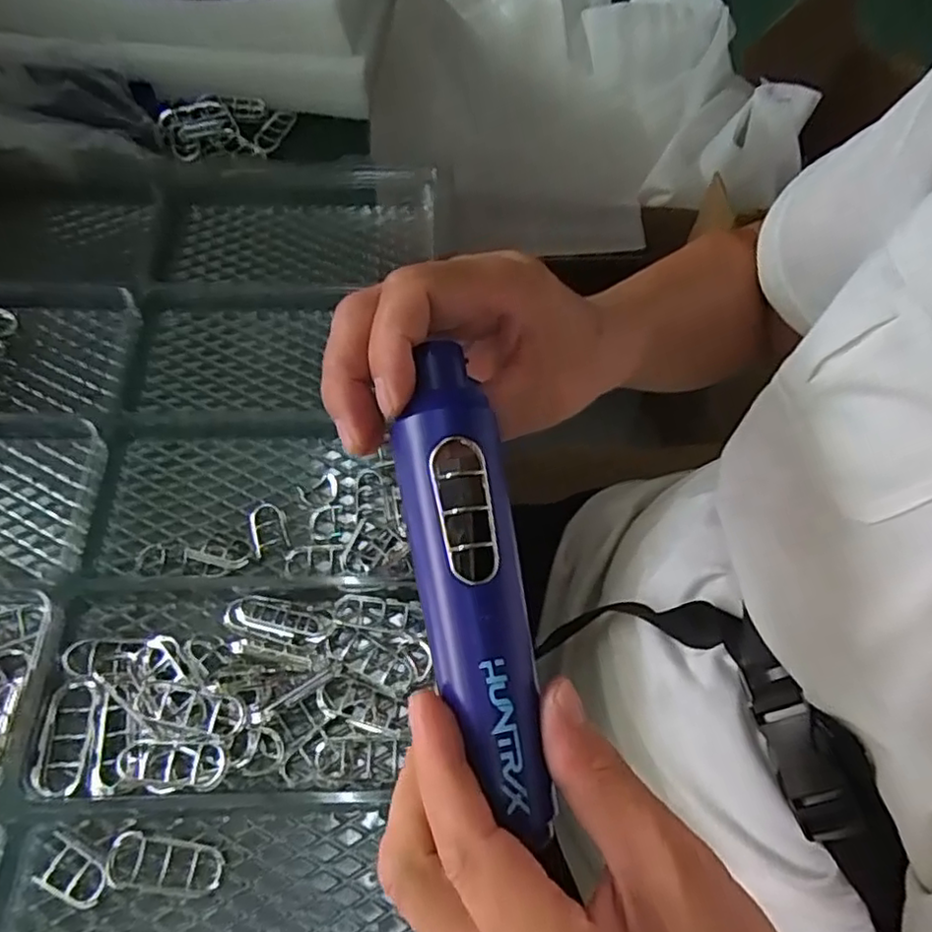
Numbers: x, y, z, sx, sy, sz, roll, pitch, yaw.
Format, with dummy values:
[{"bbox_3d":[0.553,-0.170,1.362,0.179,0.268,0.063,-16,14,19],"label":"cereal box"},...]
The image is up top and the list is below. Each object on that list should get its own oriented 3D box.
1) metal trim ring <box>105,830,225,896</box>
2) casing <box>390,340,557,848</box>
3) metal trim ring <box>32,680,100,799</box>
[{"bbox_3d":[-0.139,0.183,0.303,0.052,0.009,0.022,5,61,1],"label":"metal trim ring"},{"bbox_3d":[0.001,0.038,0.229,0.035,0.028,0.161,-10,77,-7],"label":"casing"},{"bbox_3d":[-0.196,0.133,0.322,0.024,0.007,0.052,2,61,-1],"label":"metal trim ring"}]

